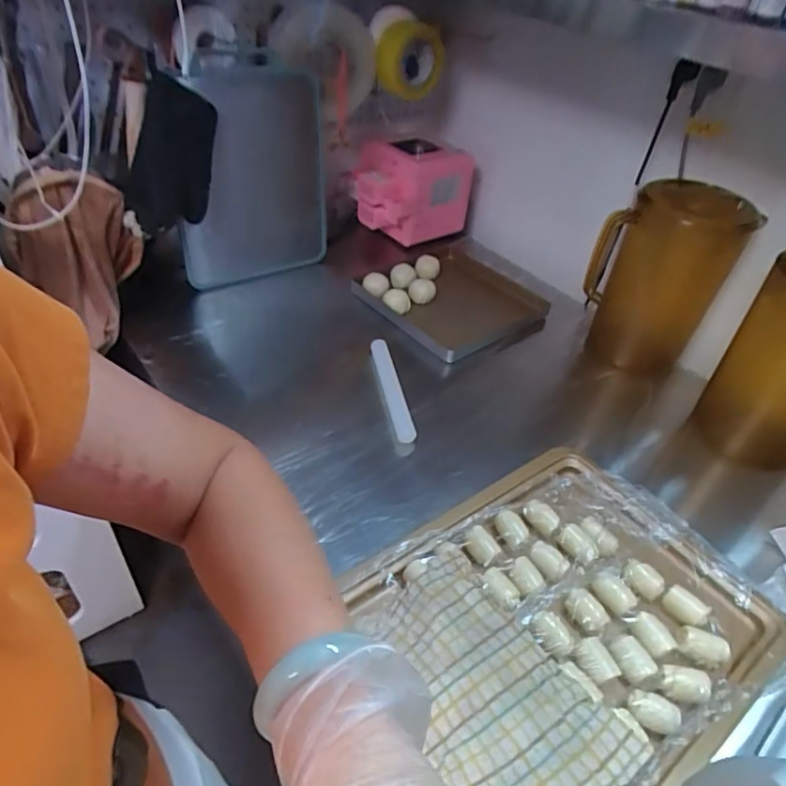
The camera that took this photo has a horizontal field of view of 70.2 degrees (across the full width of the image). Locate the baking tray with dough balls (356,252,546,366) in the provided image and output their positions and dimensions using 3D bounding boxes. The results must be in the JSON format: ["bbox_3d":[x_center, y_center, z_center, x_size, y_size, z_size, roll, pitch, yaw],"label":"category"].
[{"bbox_3d":[0.112,-0.176,1.047,0.277,0.037,0.272,-28,52,-33],"label":"baking tray with dough balls"}]

